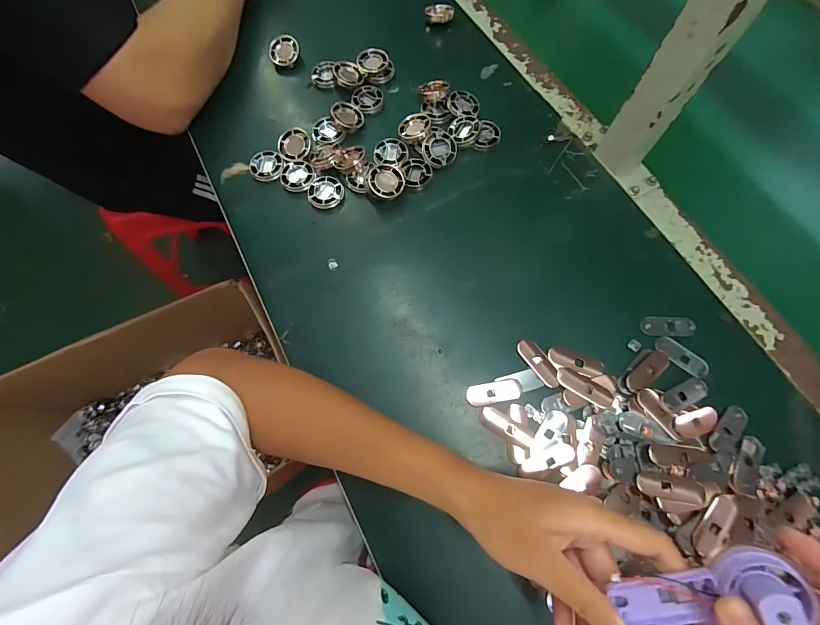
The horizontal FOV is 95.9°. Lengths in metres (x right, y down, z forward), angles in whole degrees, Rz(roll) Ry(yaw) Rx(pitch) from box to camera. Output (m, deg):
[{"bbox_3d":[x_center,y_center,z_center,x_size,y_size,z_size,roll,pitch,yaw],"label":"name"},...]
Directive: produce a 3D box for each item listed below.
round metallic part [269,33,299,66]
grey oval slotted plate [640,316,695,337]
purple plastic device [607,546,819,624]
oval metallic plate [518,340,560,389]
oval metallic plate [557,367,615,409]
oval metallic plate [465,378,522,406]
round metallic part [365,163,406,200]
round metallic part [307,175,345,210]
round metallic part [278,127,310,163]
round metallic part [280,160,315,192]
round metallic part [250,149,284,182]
[{"bbox_3d":[-0.163,-0.340,0.481,0.034,0.010,0.037,26,94,-10],"label":"round metallic part"},{"bbox_3d":[0.247,0.013,0.352,0.048,0.004,0.020,0,71,3],"label":"grey oval slotted plate"},{"bbox_3d":[0.159,0.154,0.200,0.088,0.021,0.032,-31,70,23],"label":"purple plastic device"},{"bbox_3d":[0.120,0.047,0.343,0.018,0.004,0.050,-39,81,-7],"label":"oval metallic plate"},{"bbox_3d":[0.159,0.068,0.337,0.050,0.009,0.020,32,75,12],"label":"oval metallic plate"},{"bbox_3d":[0.078,0.074,0.340,0.049,0.004,0.018,-10,71,-1],"label":"oval metallic plate"},{"bbox_3d":[-0.025,-0.140,0.397,0.039,0.007,0.037,1,86,-12],"label":"round metallic part"},{"bbox_3d":[-0.094,-0.132,0.410,0.038,0.007,0.038,-1,71,2],"label":"round metallic part"},{"bbox_3d":[-0.134,-0.194,0.425,0.037,0.008,0.041,-2,71,2],"label":"round metallic part"},{"bbox_3d":[-0.127,-0.154,0.418,0.037,0.006,0.038,-1,71,2],"label":"round metallic part"},{"bbox_3d":[-0.164,-0.169,0.424,0.037,0.009,0.038,-1,71,2],"label":"round metallic part"}]

